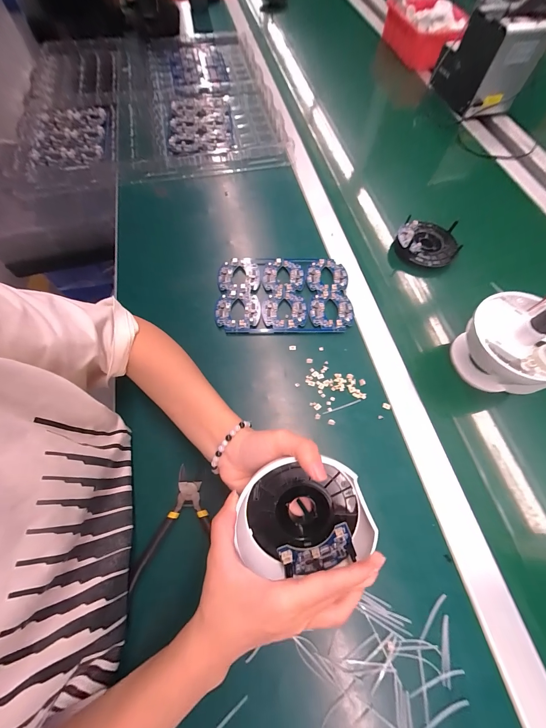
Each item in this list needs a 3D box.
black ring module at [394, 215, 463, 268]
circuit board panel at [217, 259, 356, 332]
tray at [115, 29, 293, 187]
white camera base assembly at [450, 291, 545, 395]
[{"bbox_3d":[0.259,-0.206,0.472,0.095,0.035,0.096,21,66,8],"label":"black ring module"},{"bbox_3d":[0.017,-0.107,0.421,0.197,0.013,0.132,1,65,-2],"label":"circuit board panel"},{"bbox_3d":[-0.186,-0.630,0.630,0.340,0.027,0.566,-12,65,-7],"label":"tray"},{"bbox_3d":[0.301,-0.026,0.344,0.114,0.118,0.115,-20,67,-11],"label":"white camera base assembly"}]

